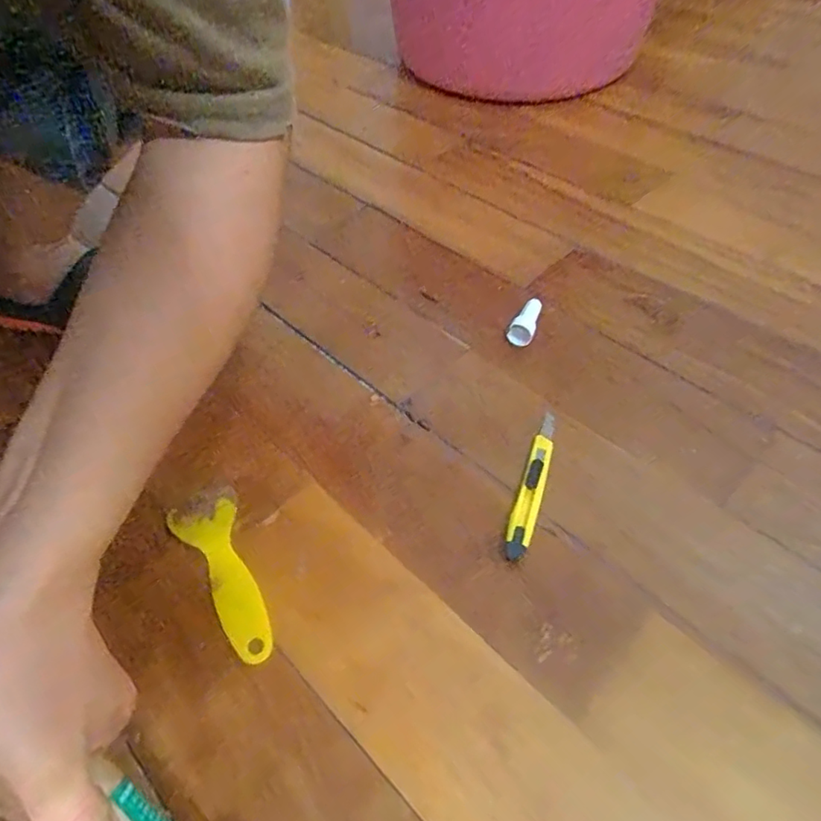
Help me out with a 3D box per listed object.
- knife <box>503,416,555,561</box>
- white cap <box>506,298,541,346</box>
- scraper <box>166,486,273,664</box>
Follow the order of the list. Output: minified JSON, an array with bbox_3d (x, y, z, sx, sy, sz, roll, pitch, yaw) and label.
[{"bbox_3d":[0.087,0.050,0.396,0.017,0.011,0.119,16,54,15],"label":"knife"},{"bbox_3d":[0.101,-0.076,0.486,0.023,0.021,0.044,21,56,18],"label":"white cap"},{"bbox_3d":[-0.118,0.102,0.370,0.045,0.006,0.124,-31,57,-20],"label":"scraper"}]

